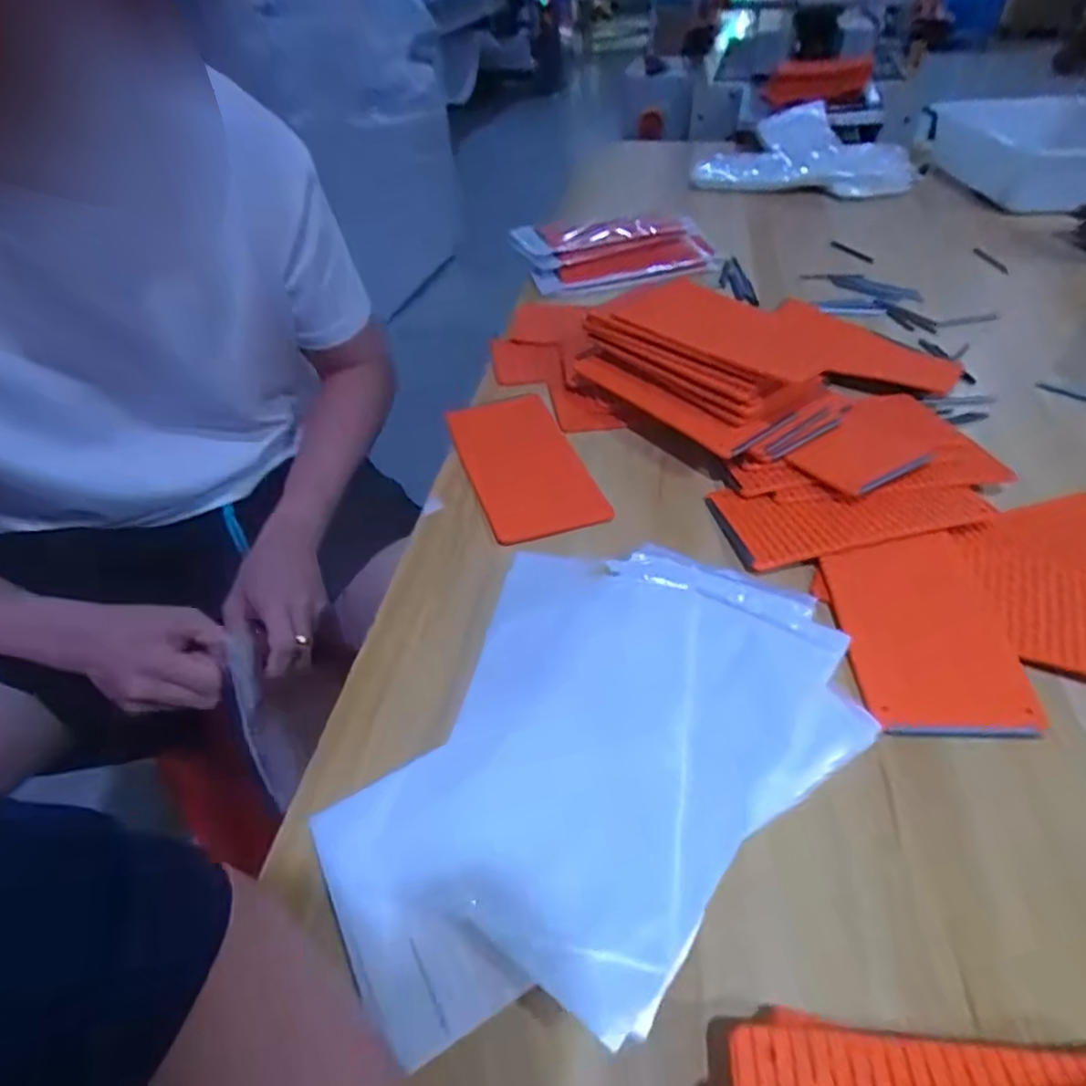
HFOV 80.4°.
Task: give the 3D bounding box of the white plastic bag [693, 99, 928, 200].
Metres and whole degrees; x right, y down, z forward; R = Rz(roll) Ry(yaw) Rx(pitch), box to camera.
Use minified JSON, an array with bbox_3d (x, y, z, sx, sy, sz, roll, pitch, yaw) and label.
[{"bbox_3d":[0.528,-0.750,1.243,0.363,0.074,0.425,25,50,23],"label":"white plastic bag"}]

